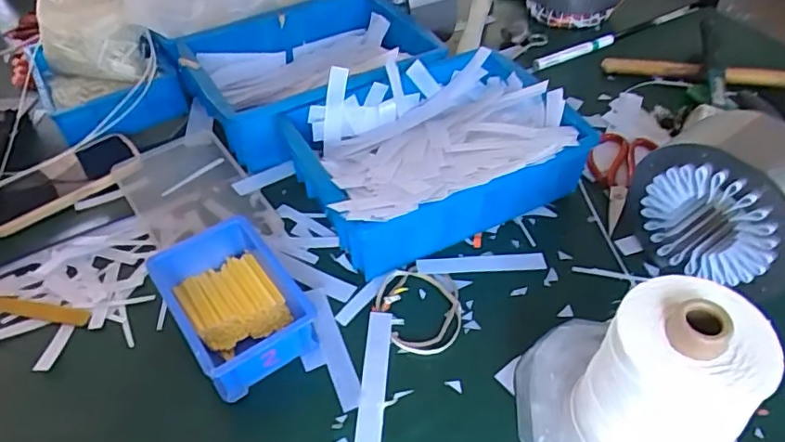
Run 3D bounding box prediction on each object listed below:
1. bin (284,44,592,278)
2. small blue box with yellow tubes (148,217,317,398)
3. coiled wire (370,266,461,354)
[{"bbox_3d":[0.048,-0.070,0.590,0.274,0.105,0.223,-21,49,-17],"label":"bin"},{"bbox_3d":[-0.140,0.073,0.498,0.098,0.053,0.146,-29,52,-23],"label":"small blue box with yellow tubes"},{"bbox_3d":[0.023,0.079,0.516,0.079,0.009,0.084,-1,46,1],"label":"coiled wire"}]

